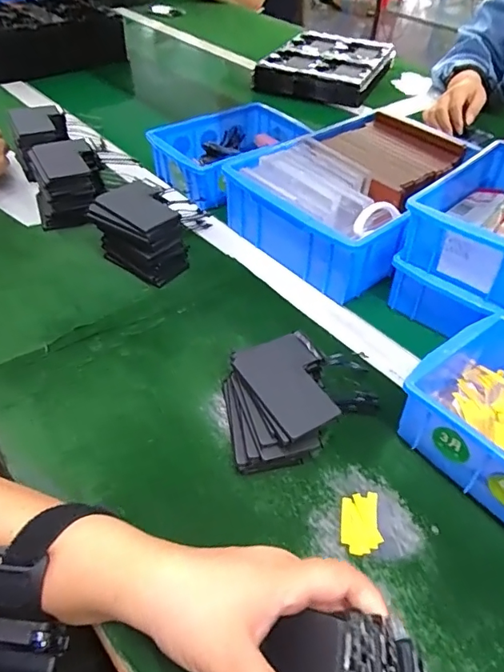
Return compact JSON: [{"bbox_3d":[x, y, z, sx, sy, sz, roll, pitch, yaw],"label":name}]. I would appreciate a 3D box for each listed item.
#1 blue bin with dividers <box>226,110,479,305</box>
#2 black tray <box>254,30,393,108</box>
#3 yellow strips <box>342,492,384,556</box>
[{"bbox_3d":[0.122,-0.165,0.576,0.255,0.090,0.200,-32,55,-29],"label":"blue bin with dividers"},{"bbox_3d":[0.157,-0.551,0.989,0.224,0.047,0.302,20,48,16],"label":"black tray"},{"bbox_3d":[0.076,0.132,0.340,0.027,0.004,0.043,3,46,0],"label":"yellow strips"}]

